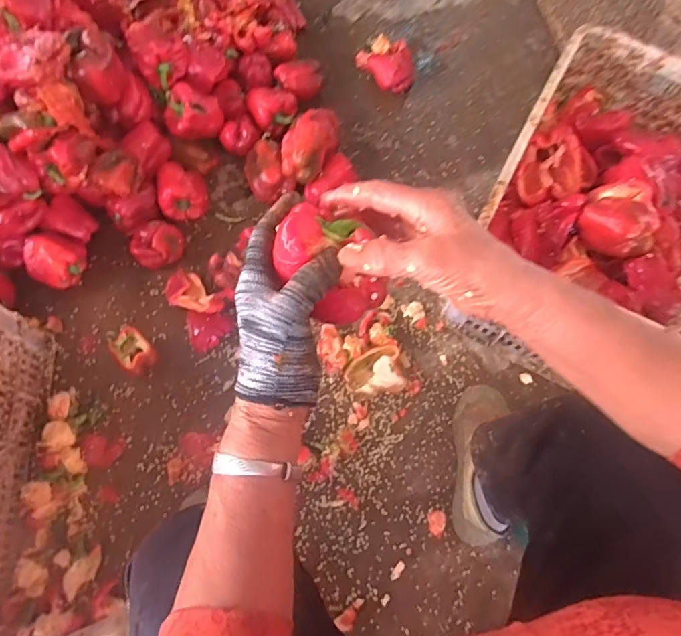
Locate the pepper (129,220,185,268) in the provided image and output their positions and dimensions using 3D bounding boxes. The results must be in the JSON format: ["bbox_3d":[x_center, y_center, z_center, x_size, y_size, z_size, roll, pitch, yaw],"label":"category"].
[{"bbox_3d":[-0.355,-0.143,0.934,0.098,0.060,0.084,-27,71,-12],"label":"pepper"}]

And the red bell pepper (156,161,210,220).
[{"bbox_3d":[-0.320,-0.261,0.975,0.091,0.088,0.108,-13,69,-7],"label":"red bell pepper"}]

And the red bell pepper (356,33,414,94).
[{"bbox_3d":[0.108,-0.605,1.135,0.124,0.060,0.162,-14,69,-8],"label":"red bell pepper"}]

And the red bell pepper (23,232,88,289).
[{"bbox_3d":[-0.528,-0.107,0.903,0.089,0.087,0.094,1,68,-2],"label":"red bell pepper"}]

